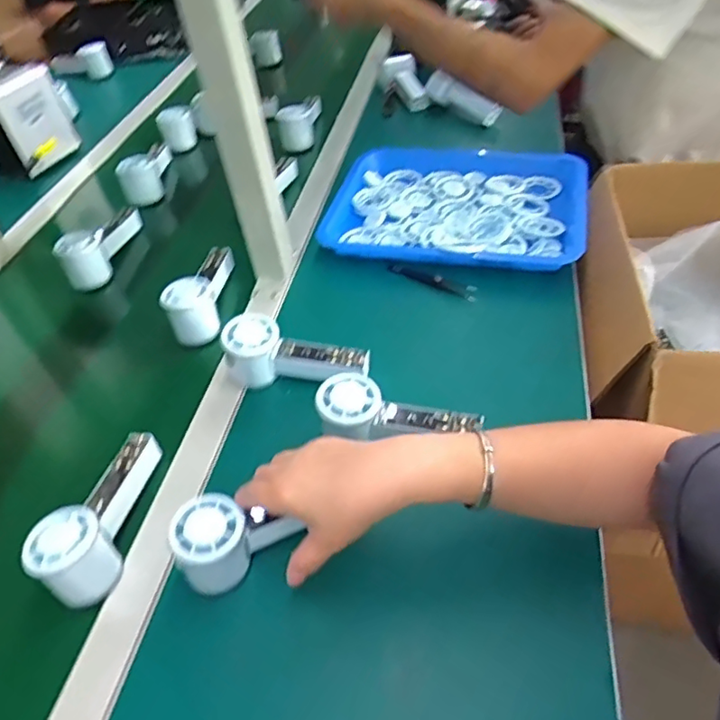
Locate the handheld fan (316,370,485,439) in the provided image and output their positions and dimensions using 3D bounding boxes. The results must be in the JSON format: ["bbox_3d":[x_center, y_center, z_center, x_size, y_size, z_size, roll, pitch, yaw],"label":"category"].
[{"bbox_3d":[0.035,0.052,0.545,0.150,0.047,0.056,12,45,-2],"label":"handheld fan"}]

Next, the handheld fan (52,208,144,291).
[{"bbox_3d":[-0.347,-0.161,0.814,0.054,0.056,0.142,11,47,15],"label":"handheld fan"}]

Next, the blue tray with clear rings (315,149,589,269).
[{"bbox_3d":[0.130,-0.220,0.806,0.342,0.061,0.268,5,45,9],"label":"blue tray with clear rings"}]

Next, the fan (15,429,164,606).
[{"bbox_3d":[-0.224,0.131,0.522,0.057,0.064,0.155,6,45,10],"label":"fan"}]

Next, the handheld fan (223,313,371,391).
[{"bbox_3d":[-0.065,-0.007,0.621,0.144,0.061,0.050,2,45,6],"label":"handheld fan"}]

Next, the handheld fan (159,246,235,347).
[{"bbox_3d":[-0.192,-0.088,0.722,0.057,0.064,0.145,-1,45,4],"label":"handheld fan"}]

